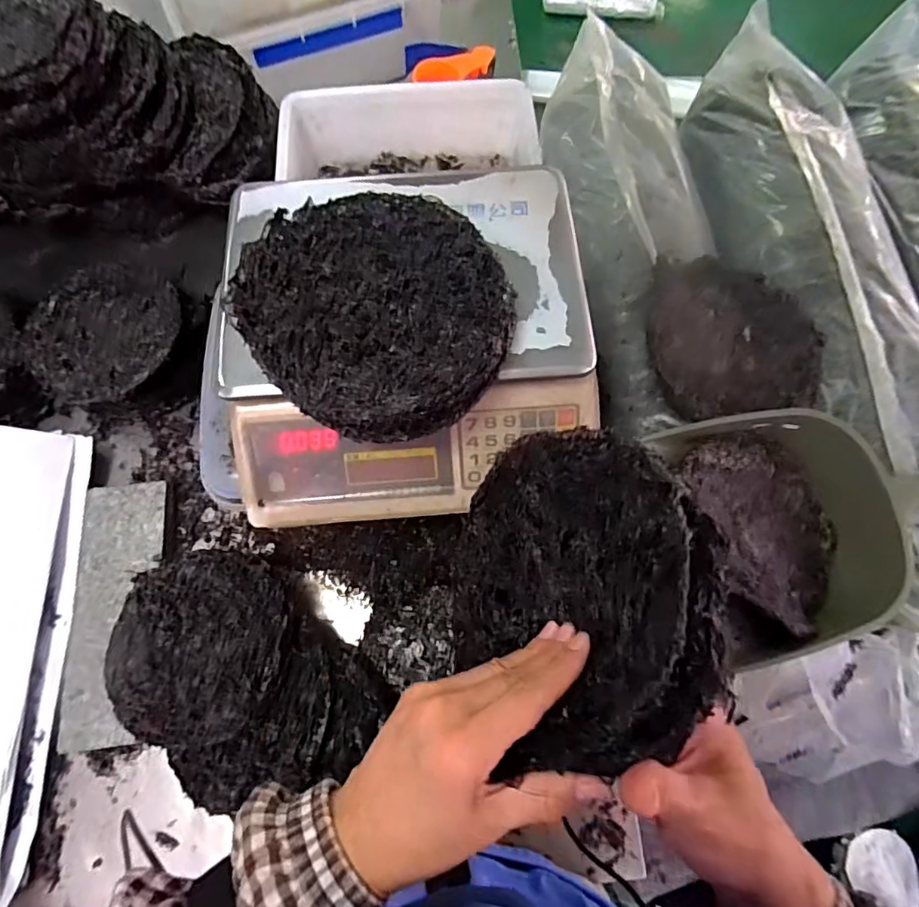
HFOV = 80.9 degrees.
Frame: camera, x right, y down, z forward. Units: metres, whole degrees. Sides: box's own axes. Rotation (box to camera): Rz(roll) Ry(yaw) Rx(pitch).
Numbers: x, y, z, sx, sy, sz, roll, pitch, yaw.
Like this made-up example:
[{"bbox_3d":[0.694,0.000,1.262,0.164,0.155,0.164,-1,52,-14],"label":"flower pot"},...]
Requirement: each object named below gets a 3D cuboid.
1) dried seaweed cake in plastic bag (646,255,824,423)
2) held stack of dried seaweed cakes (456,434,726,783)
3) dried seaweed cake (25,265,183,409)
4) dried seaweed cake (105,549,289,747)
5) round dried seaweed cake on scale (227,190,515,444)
[{"bbox_3d":[0.288,-0.130,0.569,0.193,0.041,0.180,0,70,0],"label":"dried seaweed cake in plastic bag"},{"bbox_3d":[0.055,0.079,0.319,0.042,0.182,0.179,22,61,-30],"label":"held stack of dried seaweed cakes"},{"bbox_3d":[-0.459,-0.159,0.696,0.194,0.019,0.189,0,70,0],"label":"dried seaweed cake"},{"bbox_3d":[-0.293,0.209,0.598,0.194,0.026,0.197,0,70,0],"label":"dried seaweed cake"},{"bbox_3d":[-0.066,-0.115,0.440,0.195,0.044,0.209,0,70,0],"label":"round dried seaweed cake on scale"}]

